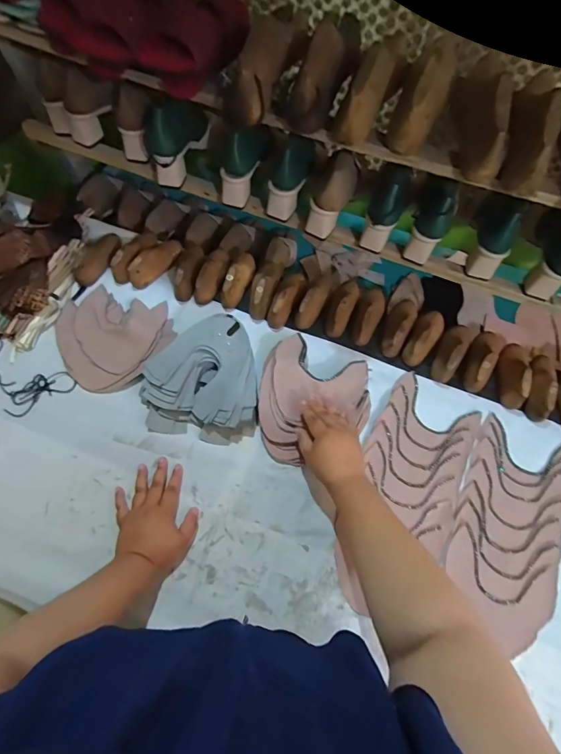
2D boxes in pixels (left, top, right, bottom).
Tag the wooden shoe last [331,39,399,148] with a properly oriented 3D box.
[{"bbox_3d":[0.120,-0.402,0.535,0.060,0.071,0.171,27,86,10],"label":"wooden shoe last"}]

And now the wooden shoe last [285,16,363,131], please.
[{"bbox_3d":[0.060,-0.437,0.548,0.060,0.080,0.152,28,83,10],"label":"wooden shoe last"}]

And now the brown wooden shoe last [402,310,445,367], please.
[{"bbox_3d":[0.282,-0.081,0.746,0.051,0.050,0.134,31,68,11],"label":"brown wooden shoe last"}]

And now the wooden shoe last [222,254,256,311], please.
[{"bbox_3d":[-0.086,-0.209,0.791,0.049,0.060,0.139,17,66,5],"label":"wooden shoe last"}]

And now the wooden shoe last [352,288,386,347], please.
[{"bbox_3d":[0.175,-0.127,0.761,0.054,0.050,0.137,24,66,8],"label":"wooden shoe last"}]

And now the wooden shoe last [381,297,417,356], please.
[{"bbox_3d":[0.234,-0.104,0.757,0.055,0.049,0.141,28,67,10],"label":"wooden shoe last"}]

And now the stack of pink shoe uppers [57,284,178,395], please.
[{"bbox_3d":[-0.327,-0.086,0.736,0.221,0.022,0.206,33,68,12],"label":"stack of pink shoe uppers"}]

